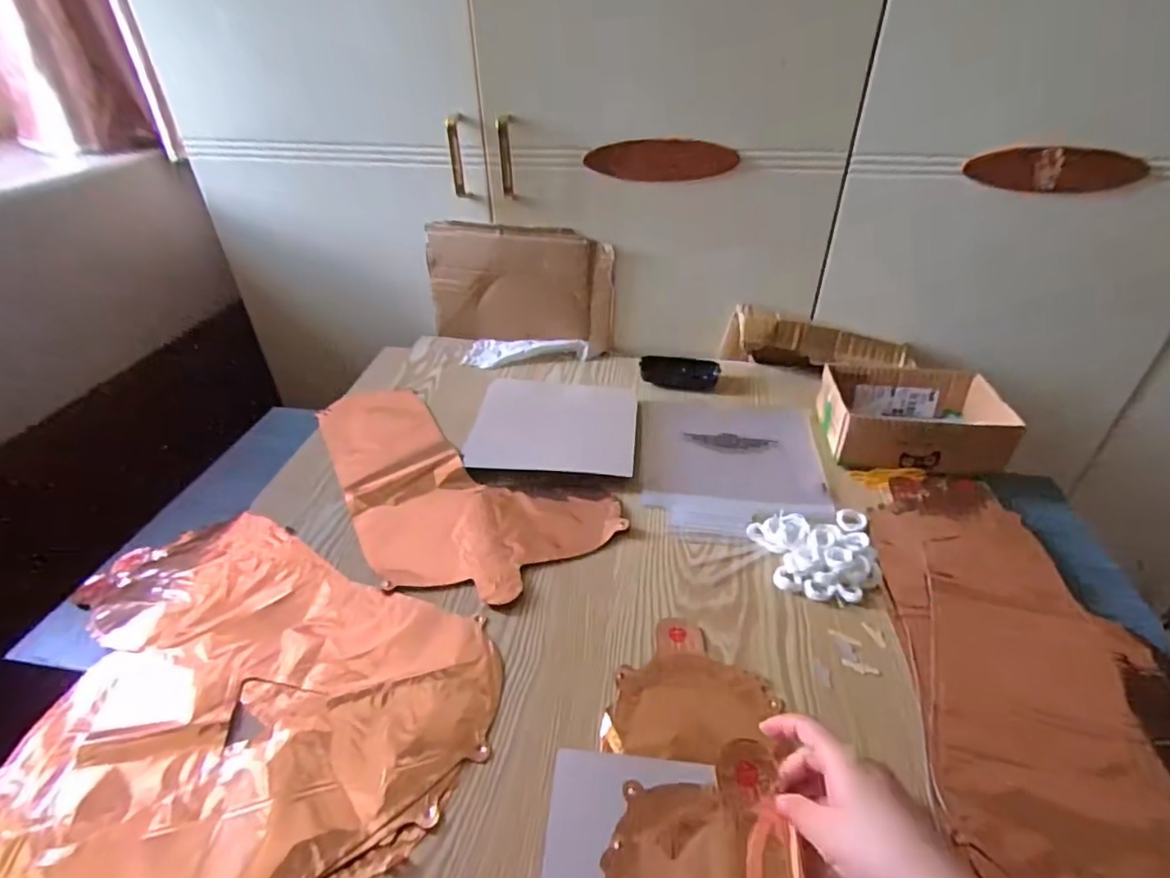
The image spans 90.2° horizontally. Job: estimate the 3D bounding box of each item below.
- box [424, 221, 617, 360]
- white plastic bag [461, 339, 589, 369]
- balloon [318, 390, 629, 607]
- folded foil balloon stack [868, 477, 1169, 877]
[{"bbox_3d":[-0.095,-0.222,0.862,0.274,0.179,0.029,6,37,8],"label":"box"},{"bbox_3d":[-0.090,-0.128,0.865,0.180,0.024,0.079,9,37,12],"label":"white plastic bag"},{"bbox_3d":[-0.168,0.037,0.660,0.215,0.013,0.398,-26,44,-31],"label":"balloon"},{"bbox_3d":[0.362,0.196,0.457,0.201,0.012,0.473,7,37,9],"label":"folded foil balloon stack"}]

